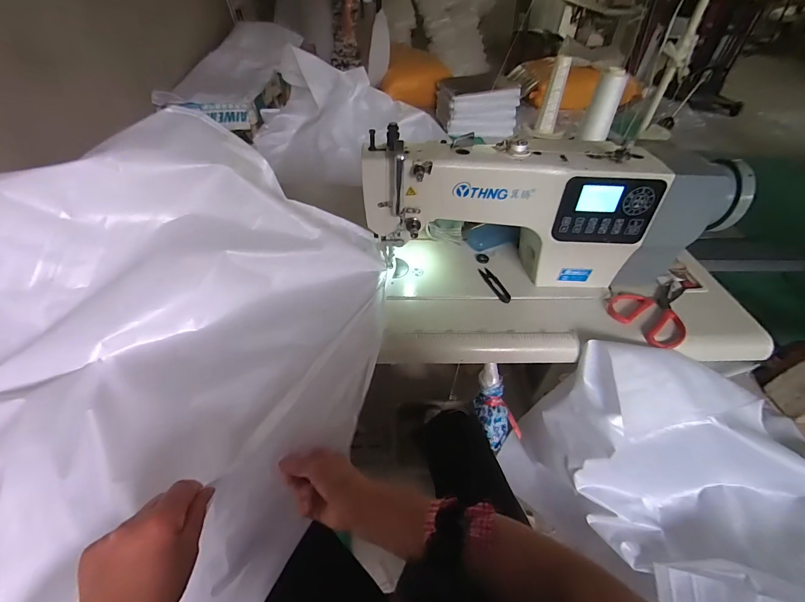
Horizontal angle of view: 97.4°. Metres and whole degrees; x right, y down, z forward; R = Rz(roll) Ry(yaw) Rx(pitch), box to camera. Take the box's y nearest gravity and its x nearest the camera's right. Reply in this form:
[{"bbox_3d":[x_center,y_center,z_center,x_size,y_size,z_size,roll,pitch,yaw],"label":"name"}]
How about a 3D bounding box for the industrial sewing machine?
[{"bbox_3d":[0.240,-0.153,0.615,0.600,0.232,0.148,3,46,0],"label":"industrial sewing machine"}]

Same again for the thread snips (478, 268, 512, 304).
[{"bbox_3d":[0.173,-0.032,0.660,0.023,0.011,0.096,-13,48,-15],"label":"thread snips"}]

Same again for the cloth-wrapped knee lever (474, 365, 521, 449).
[{"bbox_3d":[0.193,0.220,0.744,0.090,0.046,0.161,-8,86,-11],"label":"cloth-wrapped knee lever"}]

